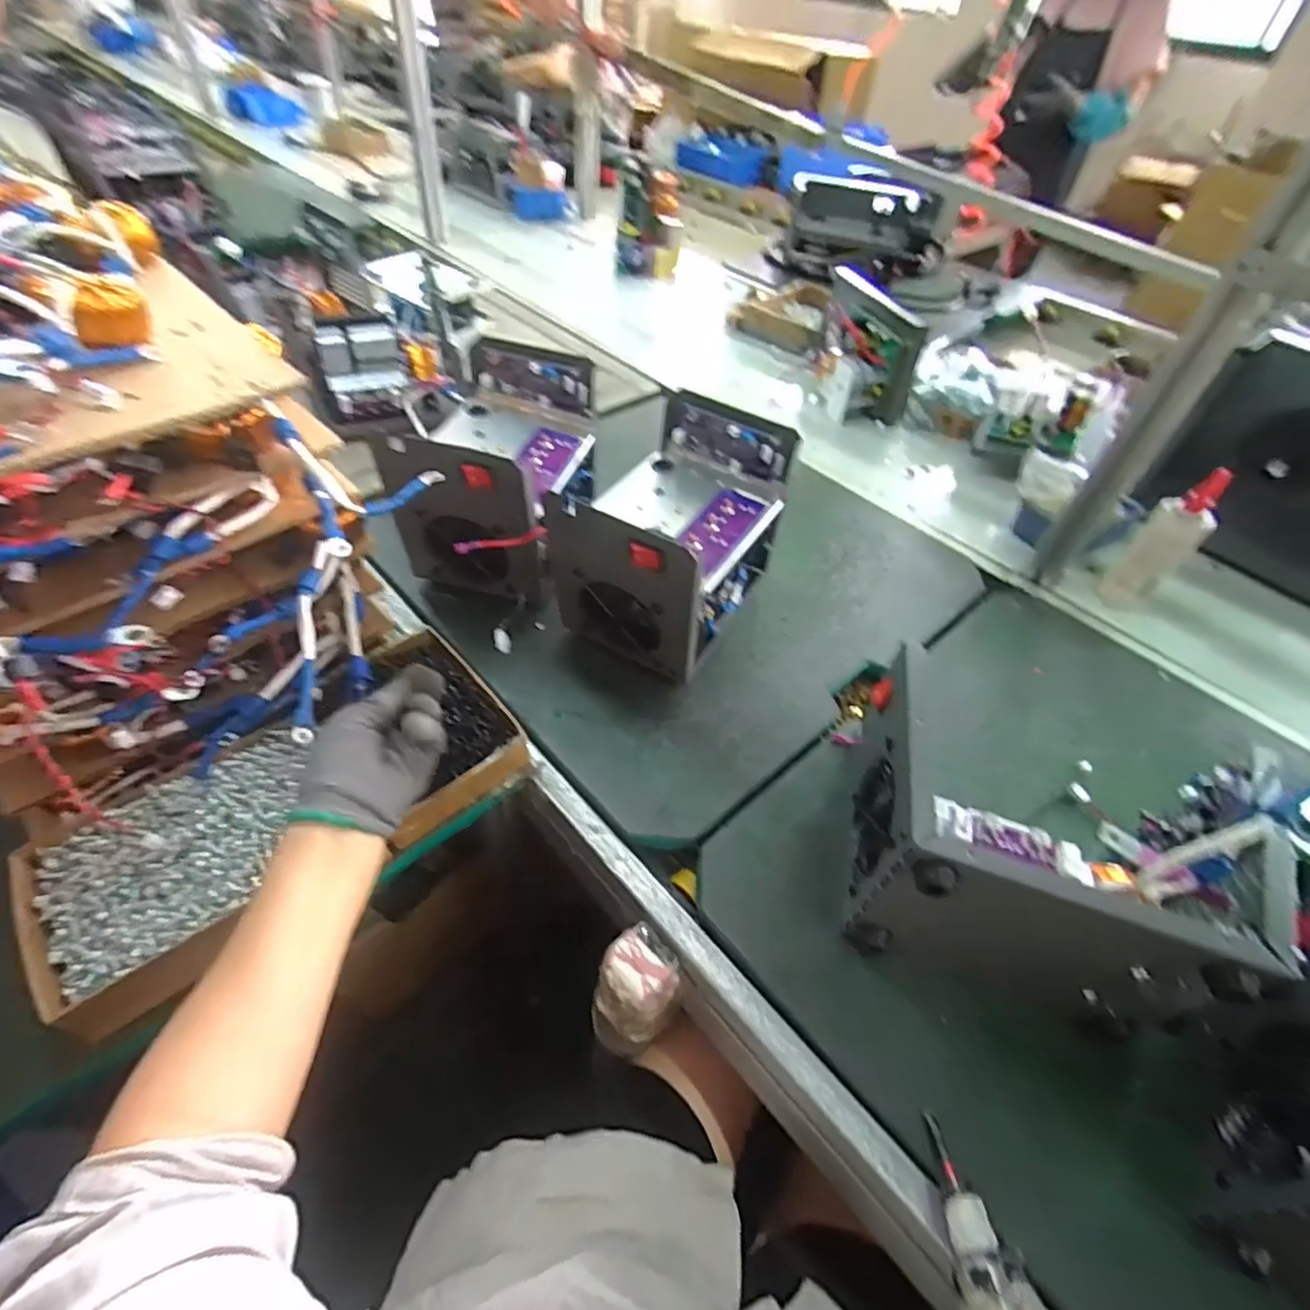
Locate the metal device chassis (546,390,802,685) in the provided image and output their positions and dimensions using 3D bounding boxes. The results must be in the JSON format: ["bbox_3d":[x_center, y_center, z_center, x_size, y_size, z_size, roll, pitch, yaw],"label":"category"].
[{"bbox_3d":[0.017,-0.109,0.637,0.151,0.190,0.227,25,51,16],"label":"metal device chassis"}]

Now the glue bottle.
[{"bbox_3d":[0.567,-0.120,0.711,0.053,0.165,0.066,37,55,25],"label":"glue bottle"}]

